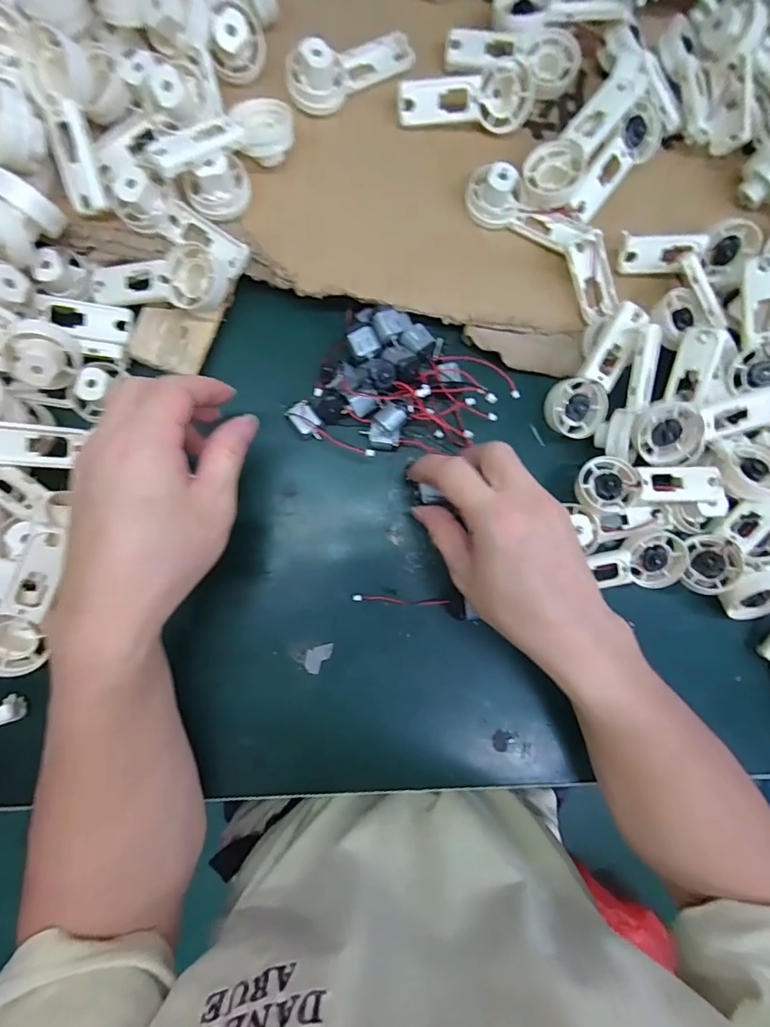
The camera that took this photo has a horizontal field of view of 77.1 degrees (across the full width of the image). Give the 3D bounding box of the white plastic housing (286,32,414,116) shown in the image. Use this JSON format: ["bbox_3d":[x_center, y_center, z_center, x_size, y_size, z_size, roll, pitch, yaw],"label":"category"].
[{"bbox_3d":[-0.023,-0.309,0.327,0.094,0.028,0.033,-33,89,-8],"label":"white plastic housing"}]

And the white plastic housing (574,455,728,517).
[{"bbox_3d":[0.185,-0.018,0.330,0.099,0.014,0.038,5,84,-5],"label":"white plastic housing"}]

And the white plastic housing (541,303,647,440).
[{"bbox_3d":[0.146,-0.098,0.334,0.042,0.019,0.094,26,103,-3],"label":"white plastic housing"}]

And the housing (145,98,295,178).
[{"bbox_3d":[-0.102,-0.237,0.303,0.092,0.023,0.036,-29,88,-7],"label":"housing"}]

